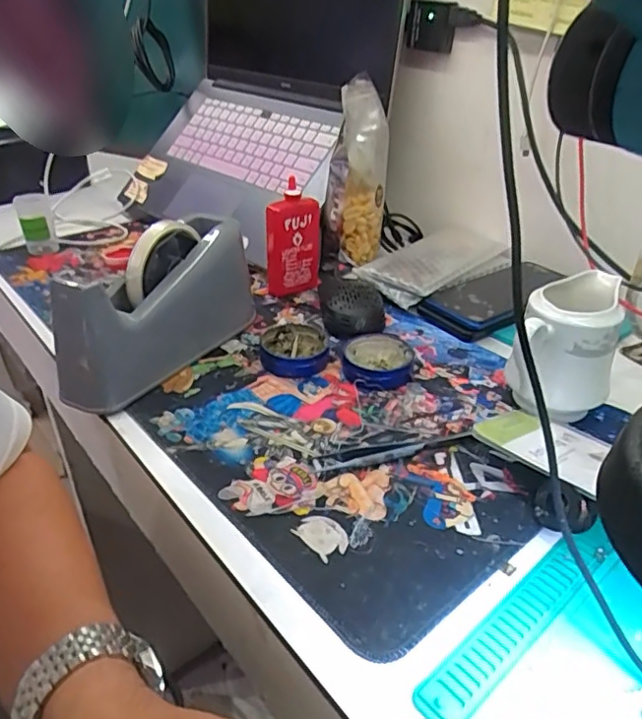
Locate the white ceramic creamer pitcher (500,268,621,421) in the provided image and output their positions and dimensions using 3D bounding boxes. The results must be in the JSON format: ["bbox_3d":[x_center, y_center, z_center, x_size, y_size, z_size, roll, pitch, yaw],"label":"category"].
[{"bbox_3d":[0.185,-0.007,0.447,0.072,0.094,0.086,10,34,14],"label":"white ceramic creamer pitcher"}]

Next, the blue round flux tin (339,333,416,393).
[{"bbox_3d":[0.050,0.000,0.505,0.061,0.016,0.074,6,33,8],"label":"blue round flux tin"}]

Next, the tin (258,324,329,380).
[{"bbox_3d":[-0.025,-0.008,0.519,0.061,0.018,0.067,3,33,3],"label":"tin"}]

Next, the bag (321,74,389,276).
[{"bbox_3d":[0.042,-0.199,0.655,0.055,0.211,0.091,24,39,32],"label":"bag"}]

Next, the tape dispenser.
[{"bbox_3d":[-0.134,-0.051,0.498,0.067,0.104,0.206,13,34,18],"label":"tape dispenser"}]

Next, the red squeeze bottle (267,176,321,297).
[{"bbox_3d":[-0.031,-0.127,0.619,0.053,0.108,0.029,-22,39,-31],"label":"red squeeze bottle"}]

